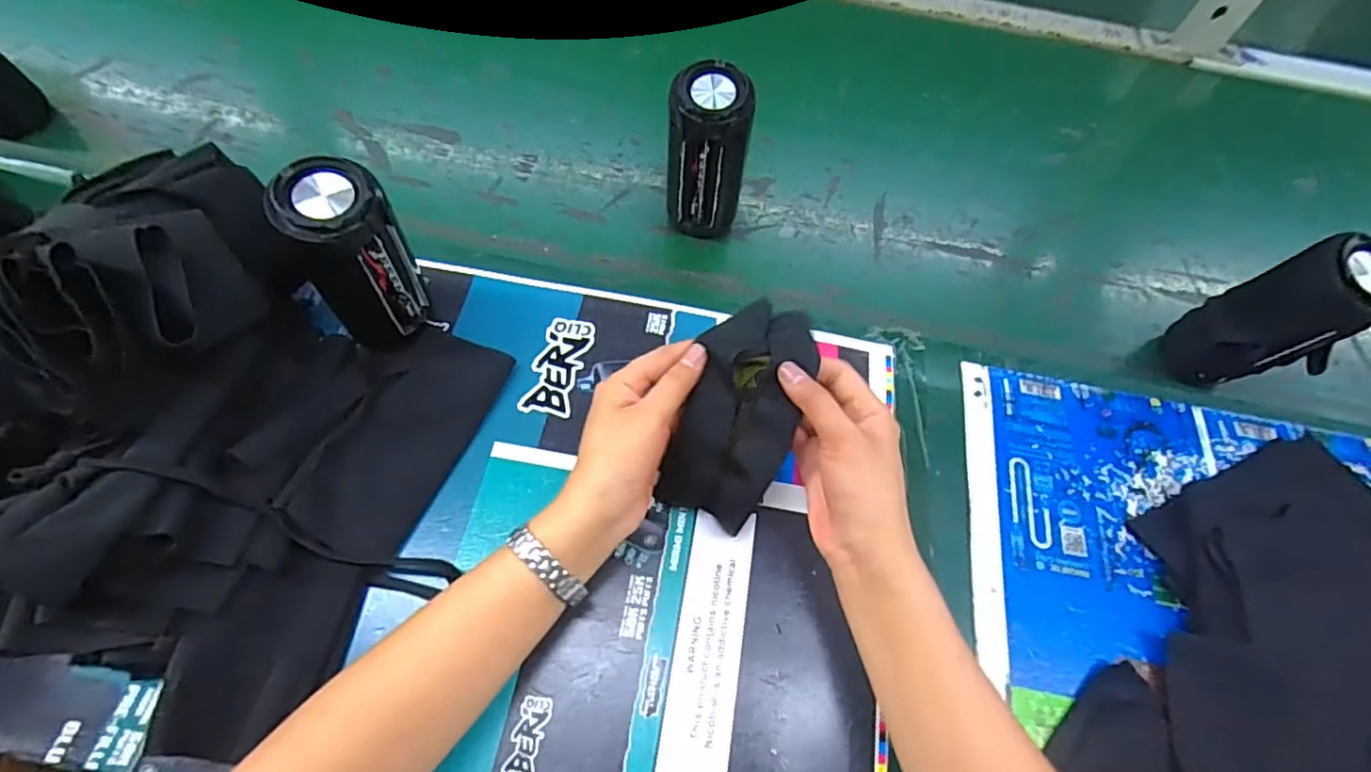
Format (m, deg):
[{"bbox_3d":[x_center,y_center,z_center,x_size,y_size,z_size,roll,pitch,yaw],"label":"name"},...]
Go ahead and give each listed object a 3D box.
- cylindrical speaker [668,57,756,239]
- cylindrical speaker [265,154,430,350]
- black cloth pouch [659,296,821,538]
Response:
[{"bbox_3d":[0.020,-0.189,0.505,0.062,0.142,0.056,12,63,2],"label":"cylindrical speaker"},{"bbox_3d":[-0.220,-0.078,0.421,0.071,0.152,0.054,-33,70,-19],"label":"cylindrical speaker"},{"bbox_3d":[0.037,0.018,0.410,0.071,0.029,0.148,20,94,6],"label":"black cloth pouch"}]

